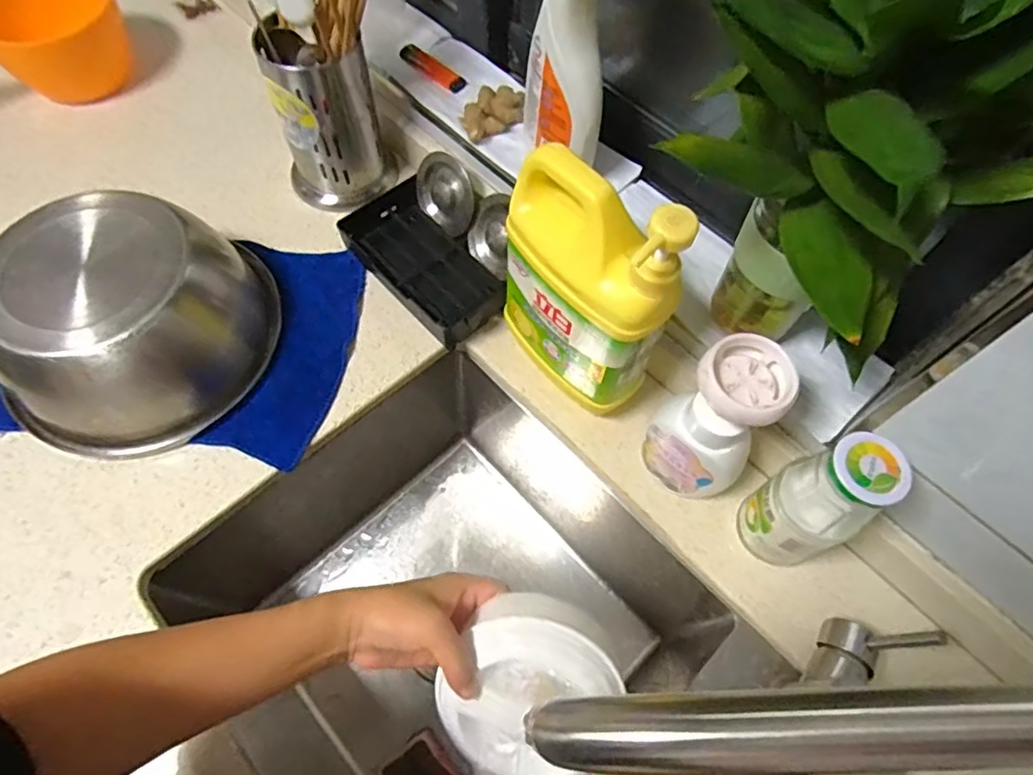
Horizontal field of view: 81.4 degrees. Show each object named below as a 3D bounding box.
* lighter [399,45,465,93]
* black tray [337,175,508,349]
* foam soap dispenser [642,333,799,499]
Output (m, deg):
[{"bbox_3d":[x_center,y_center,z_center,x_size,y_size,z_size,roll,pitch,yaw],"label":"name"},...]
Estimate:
[{"bbox_3d":[-0.091,-0.353,0.665,0.087,0.009,0.026,36,66,15],"label":"lighter"},{"bbox_3d":[-0.095,-0.134,0.625,0.104,0.046,0.196,-34,69,-18],"label":"black tray"},{"bbox_3d":[0.155,0.031,0.478,0.066,0.171,0.079,-32,68,-18],"label":"foam soap dispenser"}]

